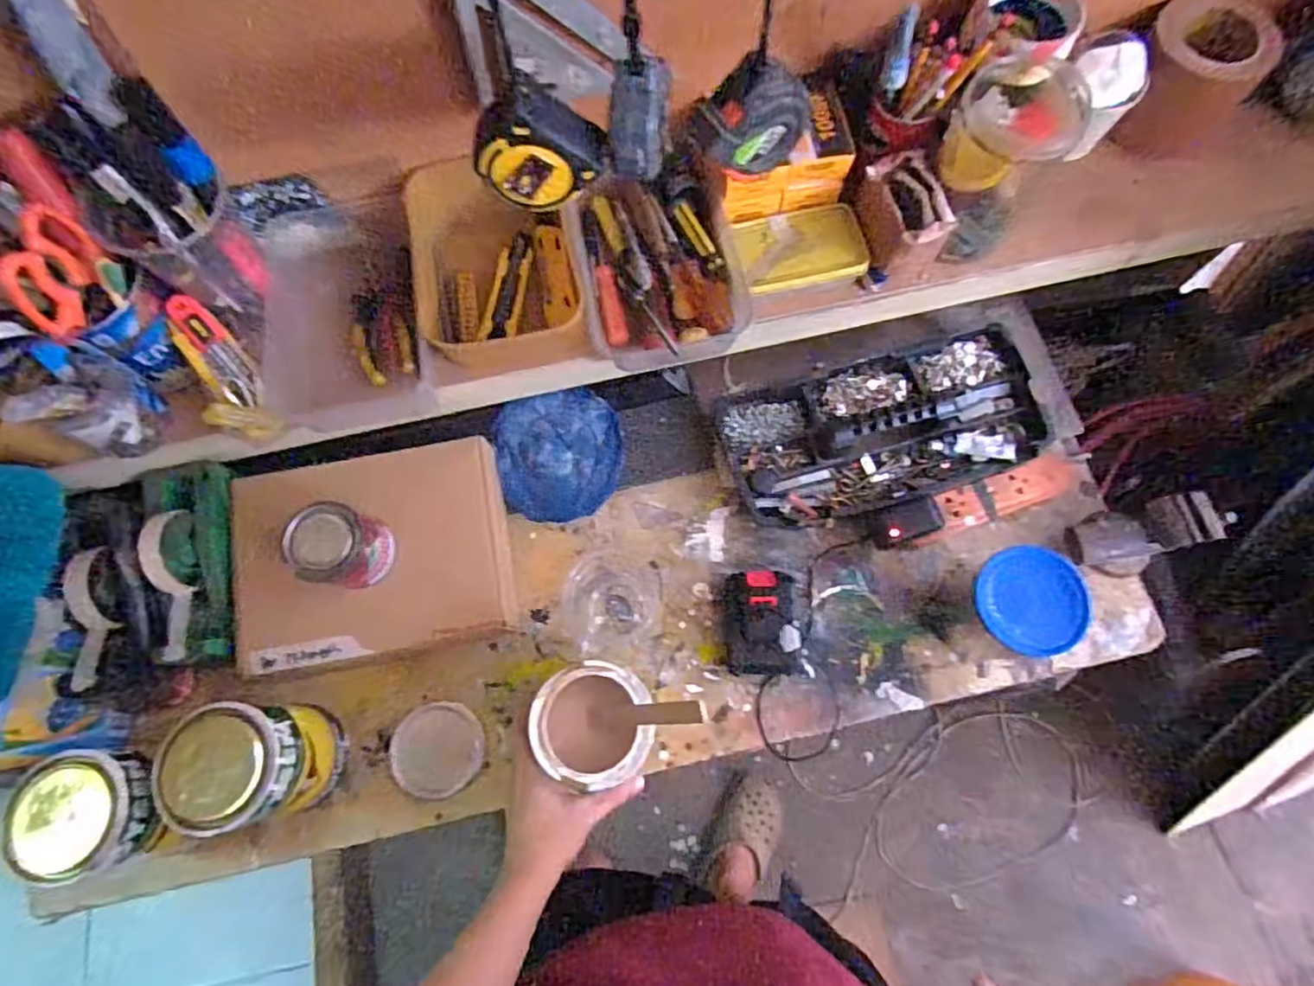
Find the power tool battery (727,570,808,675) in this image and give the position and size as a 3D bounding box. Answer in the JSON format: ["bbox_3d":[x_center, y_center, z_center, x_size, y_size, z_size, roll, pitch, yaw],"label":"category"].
[{"bbox_3d":[0.115,0.135,0.694,0.087,0.052,0.108,-1,72,2],"label":"power tool battery"}]

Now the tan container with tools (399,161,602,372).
[{"bbox_3d":[-0.158,-0.232,0.661,0.165,0.059,0.217,-12,72,-2],"label":"tan container with tools"}]

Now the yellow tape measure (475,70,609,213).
[{"bbox_3d":[-0.076,-0.207,0.396,0.066,0.068,0.040,-24,57,33],"label":"yellow tape measure"}]

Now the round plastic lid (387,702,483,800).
[{"bbox_3d":[-0.227,0.265,0.683,0.088,0.015,0.091,-1,72,2],"label":"round plastic lid"}]

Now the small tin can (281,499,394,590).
[{"bbox_3d":[-0.298,0.053,0.618,0.066,0.093,0.065,-1,72,2],"label":"small tin can"}]

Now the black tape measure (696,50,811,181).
[{"bbox_3d":[0.059,-0.232,0.407,0.069,0.060,0.030,-22,73,-5],"label":"black tape measure"}]

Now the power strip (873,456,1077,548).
[{"bbox_3d":[0.350,0.010,0.719,0.247,0.031,0.049,-18,72,-4],"label":"power strip"}]

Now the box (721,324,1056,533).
[{"bbox_3d":[0.260,-0.078,0.749,0.359,0.050,0.179,-16,72,-3],"label":"box"}]

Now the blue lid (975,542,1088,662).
[{"bbox_3d":[0.344,0.098,0.604,0.095,0.016,0.094,-1,72,2],"label":"blue lid"}]

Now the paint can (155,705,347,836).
[{"bbox_3d":[-0.372,0.250,0.613,0.101,0.128,0.103,-3,72,1],"label":"paint can"}]

